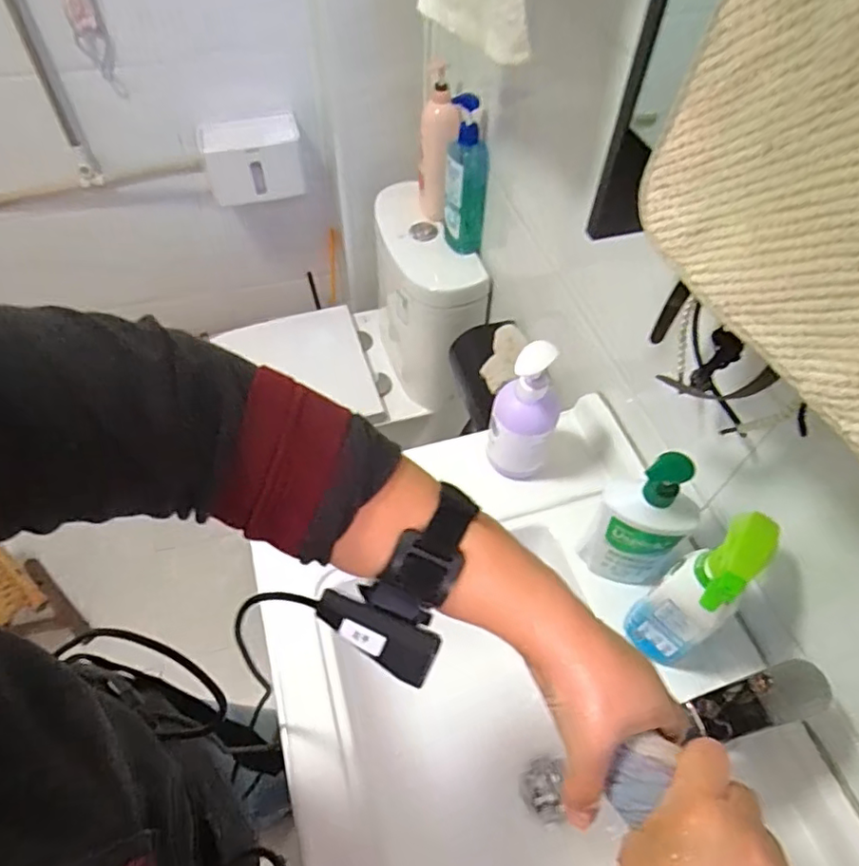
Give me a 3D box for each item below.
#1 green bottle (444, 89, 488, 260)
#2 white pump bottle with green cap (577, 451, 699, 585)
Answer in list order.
[{"bbox_3d":[0.067,-0.453,1.062,0.076,0.265,0.060,5,55,1],"label":"green bottle"},{"bbox_3d":[0.217,0.093,0.609,0.090,0.194,0.047,32,60,19],"label":"white pump bottle with green cap"}]

